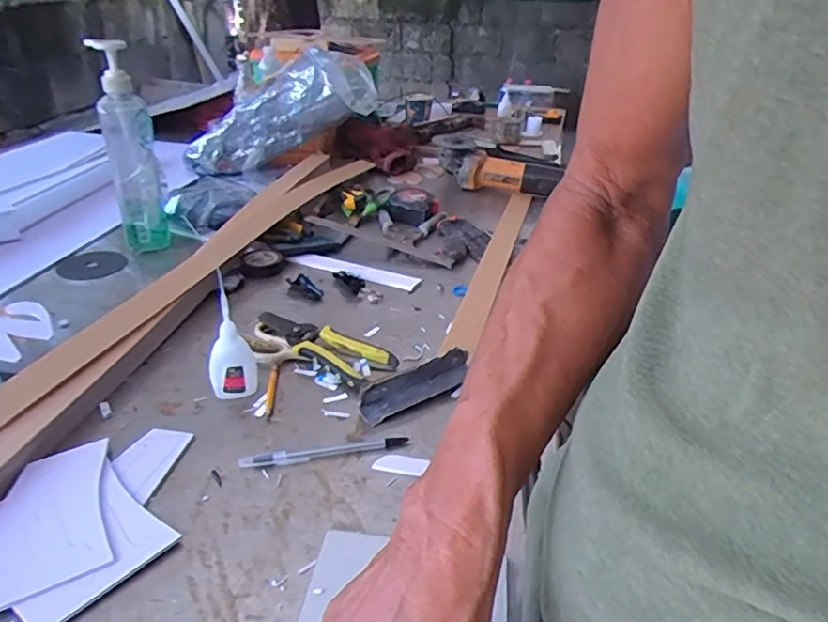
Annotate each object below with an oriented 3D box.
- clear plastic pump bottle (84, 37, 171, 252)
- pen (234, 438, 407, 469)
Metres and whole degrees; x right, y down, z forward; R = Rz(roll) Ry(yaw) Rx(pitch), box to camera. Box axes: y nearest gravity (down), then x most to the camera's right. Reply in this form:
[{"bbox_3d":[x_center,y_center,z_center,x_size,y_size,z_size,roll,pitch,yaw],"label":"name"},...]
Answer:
[{"bbox_3d":[-0.391,-0.218,0.820,0.063,0.269,0.084,-10,33,-22],"label":"clear plastic pump bottle"},{"bbox_3d":[-0.079,0.125,0.528,0.147,0.009,0.015,-6,31,-13],"label":"pen"}]

